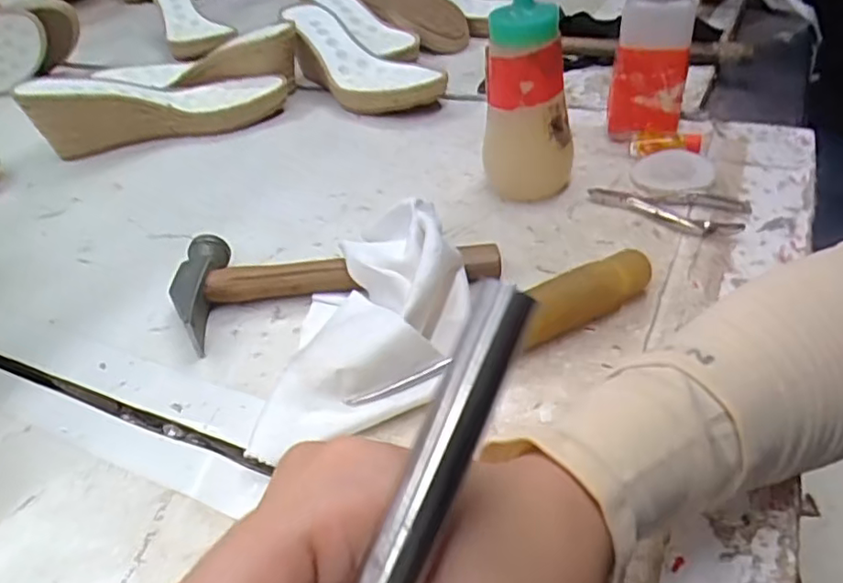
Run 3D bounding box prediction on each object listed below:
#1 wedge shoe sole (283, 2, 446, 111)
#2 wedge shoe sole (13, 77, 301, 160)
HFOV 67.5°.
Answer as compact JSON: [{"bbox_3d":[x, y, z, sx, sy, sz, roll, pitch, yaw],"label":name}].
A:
[{"bbox_3d":[-0.061,-0.239,0.647,0.083,0.075,0.219,-25,40,-23],"label":"wedge shoe sole"},{"bbox_3d":[-0.248,-0.184,0.609,0.231,0.074,0.068,-16,38,-13],"label":"wedge shoe sole"}]

